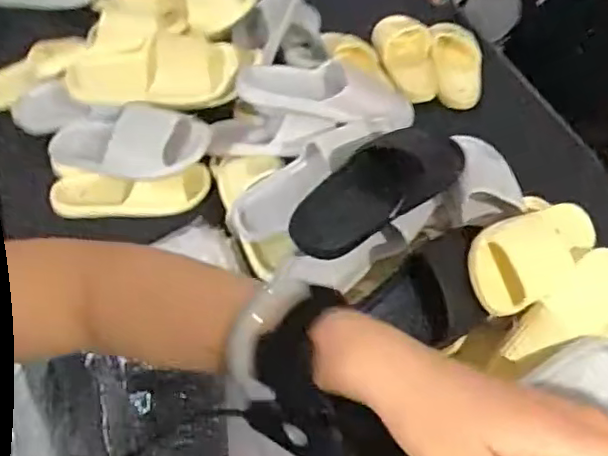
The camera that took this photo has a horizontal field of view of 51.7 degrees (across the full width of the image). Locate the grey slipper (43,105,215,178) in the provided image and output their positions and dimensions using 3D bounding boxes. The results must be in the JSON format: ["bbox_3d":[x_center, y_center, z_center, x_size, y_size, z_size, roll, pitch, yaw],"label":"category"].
[{"bbox_3d":[-0.286,-0.138,0.980,0.290,0.075,0.108,2,49,26],"label":"grey slipper"}]

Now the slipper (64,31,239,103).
[{"bbox_3d":[-0.247,-0.258,1.015,0.277,0.093,0.144,1,51,14],"label":"slipper"}]

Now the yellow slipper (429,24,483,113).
[{"bbox_3d":[0.307,-0.329,1.261,0.104,0.063,0.208,7,52,2],"label":"yellow slipper"}]

